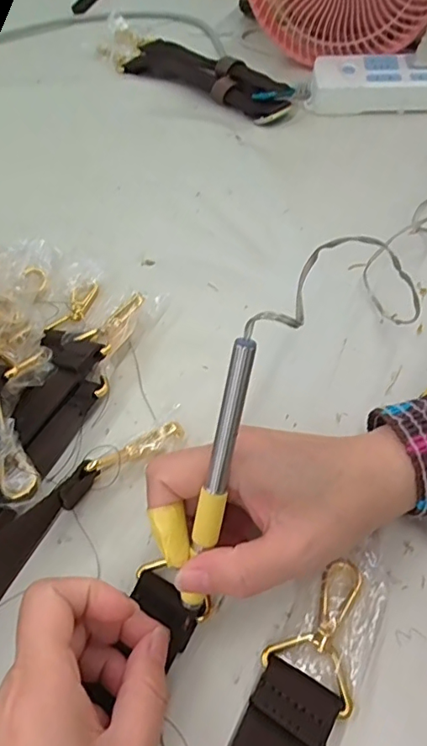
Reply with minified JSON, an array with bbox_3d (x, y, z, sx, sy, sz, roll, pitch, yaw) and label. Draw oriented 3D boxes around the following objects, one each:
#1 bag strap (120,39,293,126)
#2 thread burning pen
[{"bbox_3d":[-0.012,-0.347,0.587,0.081,0.018,0.258,-40,60,-23],"label":"bag strap"},{"bbox_3d":[0.001,0.046,0.214,0.010,0.123,0.006,17,16,16],"label":"thread burning pen"}]

